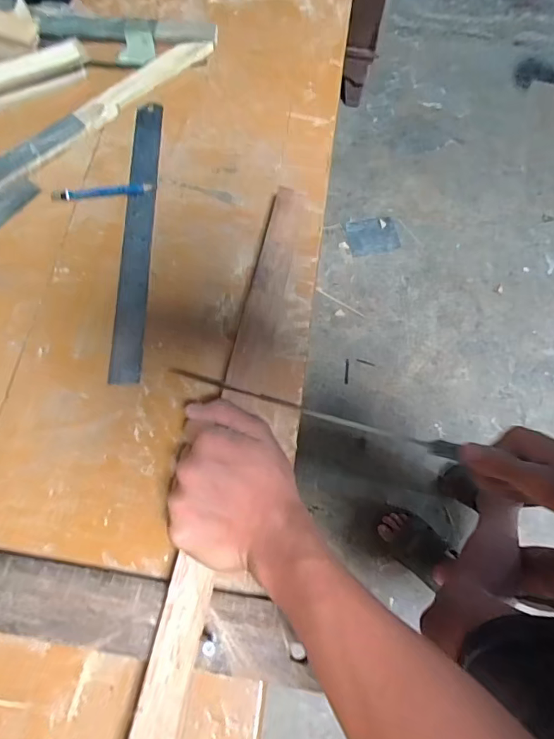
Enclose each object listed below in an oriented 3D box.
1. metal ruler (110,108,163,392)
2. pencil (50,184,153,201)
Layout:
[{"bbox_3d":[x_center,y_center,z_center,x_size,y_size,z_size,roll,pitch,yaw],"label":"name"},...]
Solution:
[{"bbox_3d":[-0.138,-0.136,0.433,0.029,0.008,0.311,-3,71,5],"label":"metal ruler"},{"bbox_3d":[-0.177,-0.179,0.441,0.099,0.006,0.011,-7,71,-2],"label":"pencil"}]

